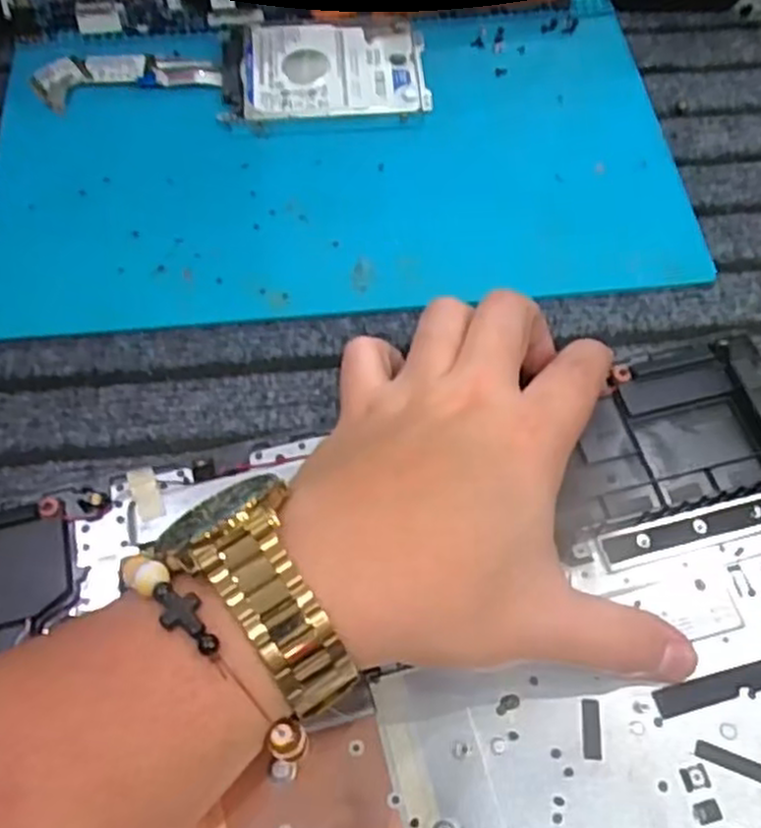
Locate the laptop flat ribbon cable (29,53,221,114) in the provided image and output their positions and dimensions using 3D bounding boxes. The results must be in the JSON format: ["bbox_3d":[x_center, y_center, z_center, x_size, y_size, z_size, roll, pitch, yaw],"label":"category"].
[{"bbox_3d":[-0.141,-0.189,0.423,0.101,0.008,0.042,-9,63,-6],"label":"laptop flat ribbon cable"}]

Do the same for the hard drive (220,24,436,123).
[{"bbox_3d":[-0.031,-0.189,0.418,0.109,0.008,0.071,-1,63,-2],"label":"hard drive"}]

